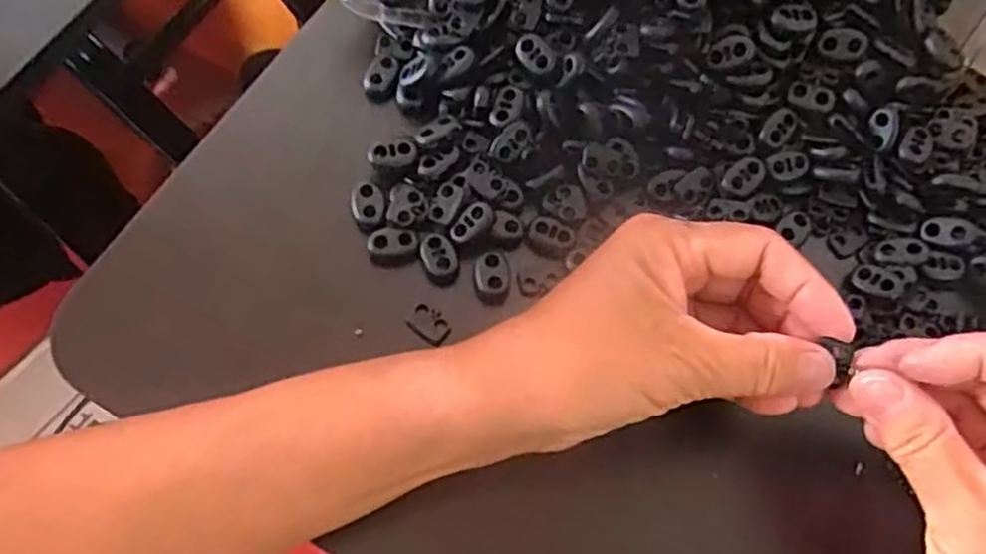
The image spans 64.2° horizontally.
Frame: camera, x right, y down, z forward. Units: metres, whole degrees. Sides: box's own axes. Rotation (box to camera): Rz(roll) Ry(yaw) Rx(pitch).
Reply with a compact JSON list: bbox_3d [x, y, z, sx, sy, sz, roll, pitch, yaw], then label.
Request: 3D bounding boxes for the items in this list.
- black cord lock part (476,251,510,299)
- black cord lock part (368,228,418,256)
[{"bbox_3d":[0.000,0.000,0.334,0.014,0.010,0.020,-3,68,-5],"label":"black cord lock part"},{"bbox_3d":[-0.043,-0.014,0.337,0.021,0.009,0.010,-3,68,-5],"label":"black cord lock part"}]

